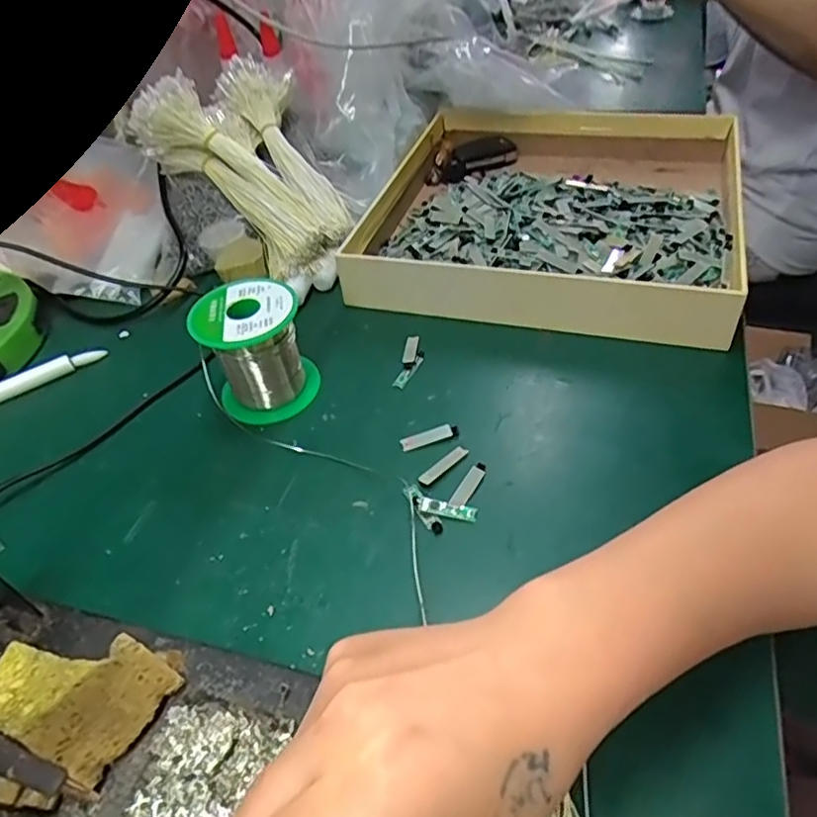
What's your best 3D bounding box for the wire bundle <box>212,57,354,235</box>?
[{"bbox_3d":[-0.100,-0.222,0.526,0.054,0.030,0.173,-30,82,-22],"label":"wire bundle"}]

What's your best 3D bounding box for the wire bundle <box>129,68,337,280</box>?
[{"bbox_3d":[-0.145,-0.184,0.512,0.190,0.061,0.061,43,57,2],"label":"wire bundle"}]

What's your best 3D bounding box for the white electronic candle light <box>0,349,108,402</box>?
[{"bbox_3d":[-0.277,-0.023,0.456,0.102,0.012,0.009,-28,49,-21],"label":"white electronic candle light"}]

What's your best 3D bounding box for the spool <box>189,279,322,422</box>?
[{"bbox_3d":[-0.101,-0.039,0.412,0.064,0.071,0.064,-3,45,3],"label":"spool"}]

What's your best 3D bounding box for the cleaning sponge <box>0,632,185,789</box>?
[{"bbox_3d":[-0.150,0.125,0.276,0.083,0.017,0.053,14,48,18],"label":"cleaning sponge"}]

